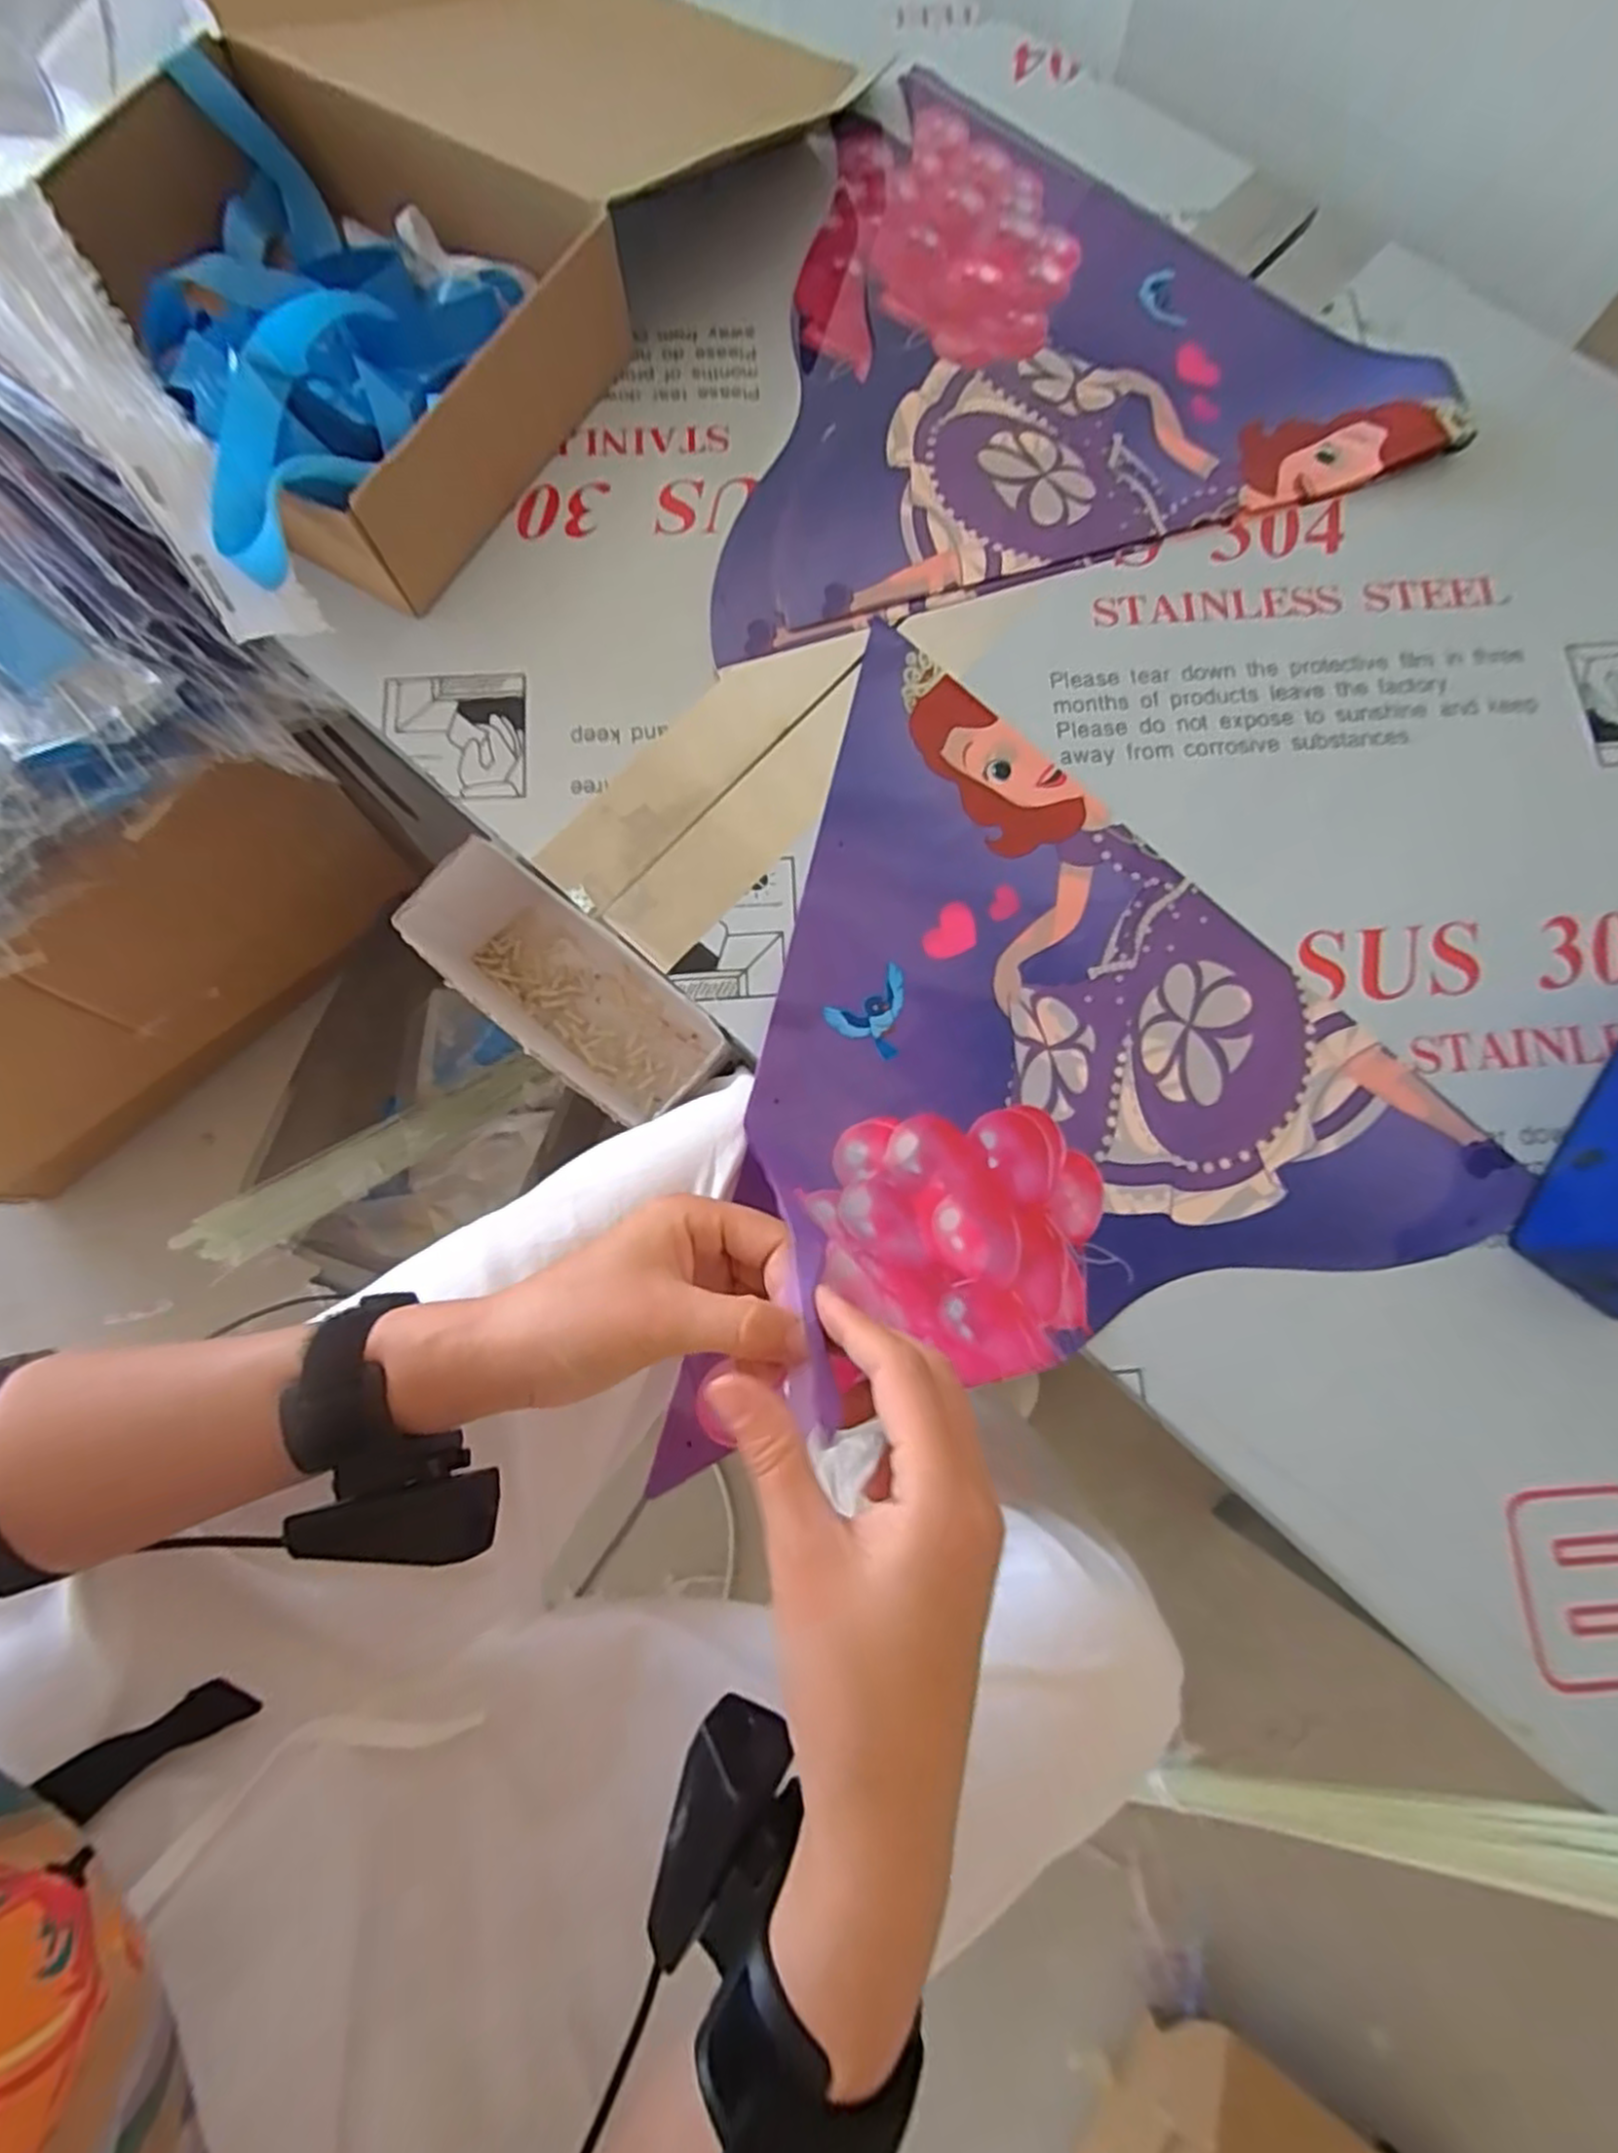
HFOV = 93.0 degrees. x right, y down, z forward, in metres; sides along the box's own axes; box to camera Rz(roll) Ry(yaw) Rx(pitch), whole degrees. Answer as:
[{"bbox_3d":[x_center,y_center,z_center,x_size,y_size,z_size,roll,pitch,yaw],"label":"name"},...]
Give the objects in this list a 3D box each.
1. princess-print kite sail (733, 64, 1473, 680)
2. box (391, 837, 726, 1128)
[{"bbox_3d":[0.137,-0.539,0.552,0.507,0.015,0.409,-17,80,-3],"label":"princess-print kite sail"},{"bbox_3d":[-0.156,-0.054,0.520,0.216,0.106,0.090,39,84,9],"label":"box"}]

